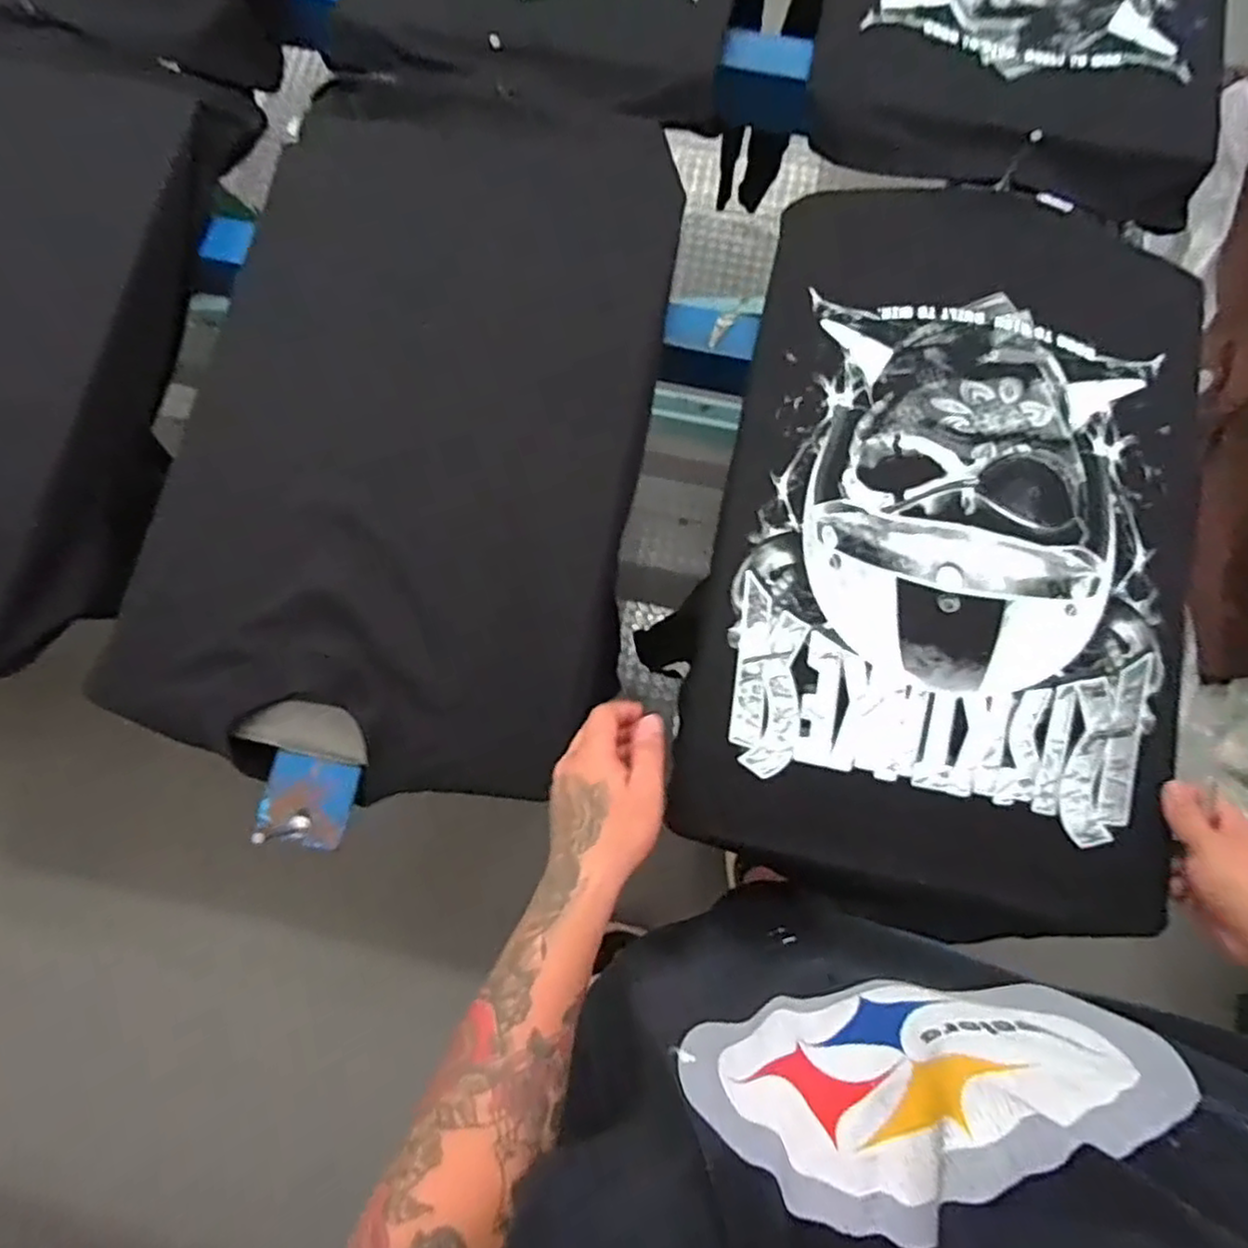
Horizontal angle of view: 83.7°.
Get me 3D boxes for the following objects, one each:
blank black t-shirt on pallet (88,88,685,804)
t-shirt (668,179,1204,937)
[{"bbox_3d":[-0.185,-0.197,0.644,0.416,0.058,0.661,12,80,2],"label":"blank black t-shirt on pallet"},{"bbox_3d":[0.290,-0.091,0.628,0.417,0.031,0.663,12,80,2],"label":"t-shirt"}]

